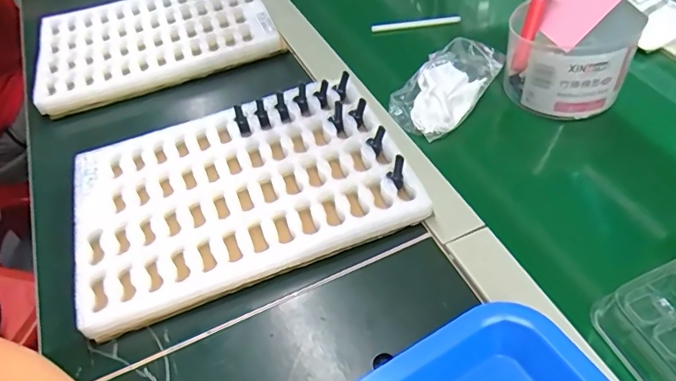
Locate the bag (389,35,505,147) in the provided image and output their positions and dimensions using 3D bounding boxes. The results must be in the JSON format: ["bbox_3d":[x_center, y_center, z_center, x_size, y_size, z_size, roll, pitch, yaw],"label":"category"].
[{"bbox_3d":[0.107,-0.107,0.515,0.072,0.034,0.122,31,58,30],"label":"bag"}]

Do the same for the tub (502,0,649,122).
[{"bbox_3d":[0.219,-0.141,0.482,0.108,0.111,0.099,19,53,22],"label":"tub"}]

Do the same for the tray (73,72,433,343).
[{"bbox_3d":[-0.085,-0.003,0.448,0.272,0.032,0.187,-19,49,-10],"label":"tray"}]

